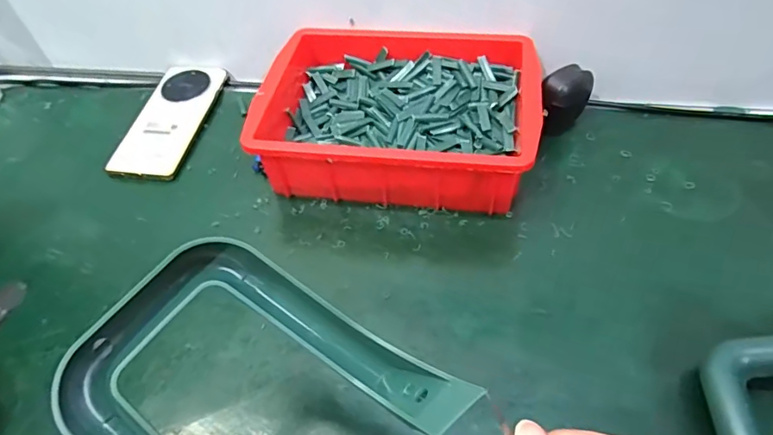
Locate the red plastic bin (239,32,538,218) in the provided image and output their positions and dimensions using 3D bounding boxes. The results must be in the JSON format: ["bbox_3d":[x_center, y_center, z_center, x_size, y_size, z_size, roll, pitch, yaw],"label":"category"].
[{"bbox_3d":[0.012,-0.103,0.472,0.247,0.074,0.195,6,53,10],"label":"red plastic bin"}]

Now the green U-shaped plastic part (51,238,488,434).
[{"bbox_3d":[-0.057,0.085,0.227,0.154,0.061,0.132,29,59,24],"label":"green U-shaped plastic part"}]

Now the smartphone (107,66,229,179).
[{"bbox_3d":[-0.234,-0.109,0.531,0.073,0.010,0.162,12,57,3],"label":"smartphone"}]

